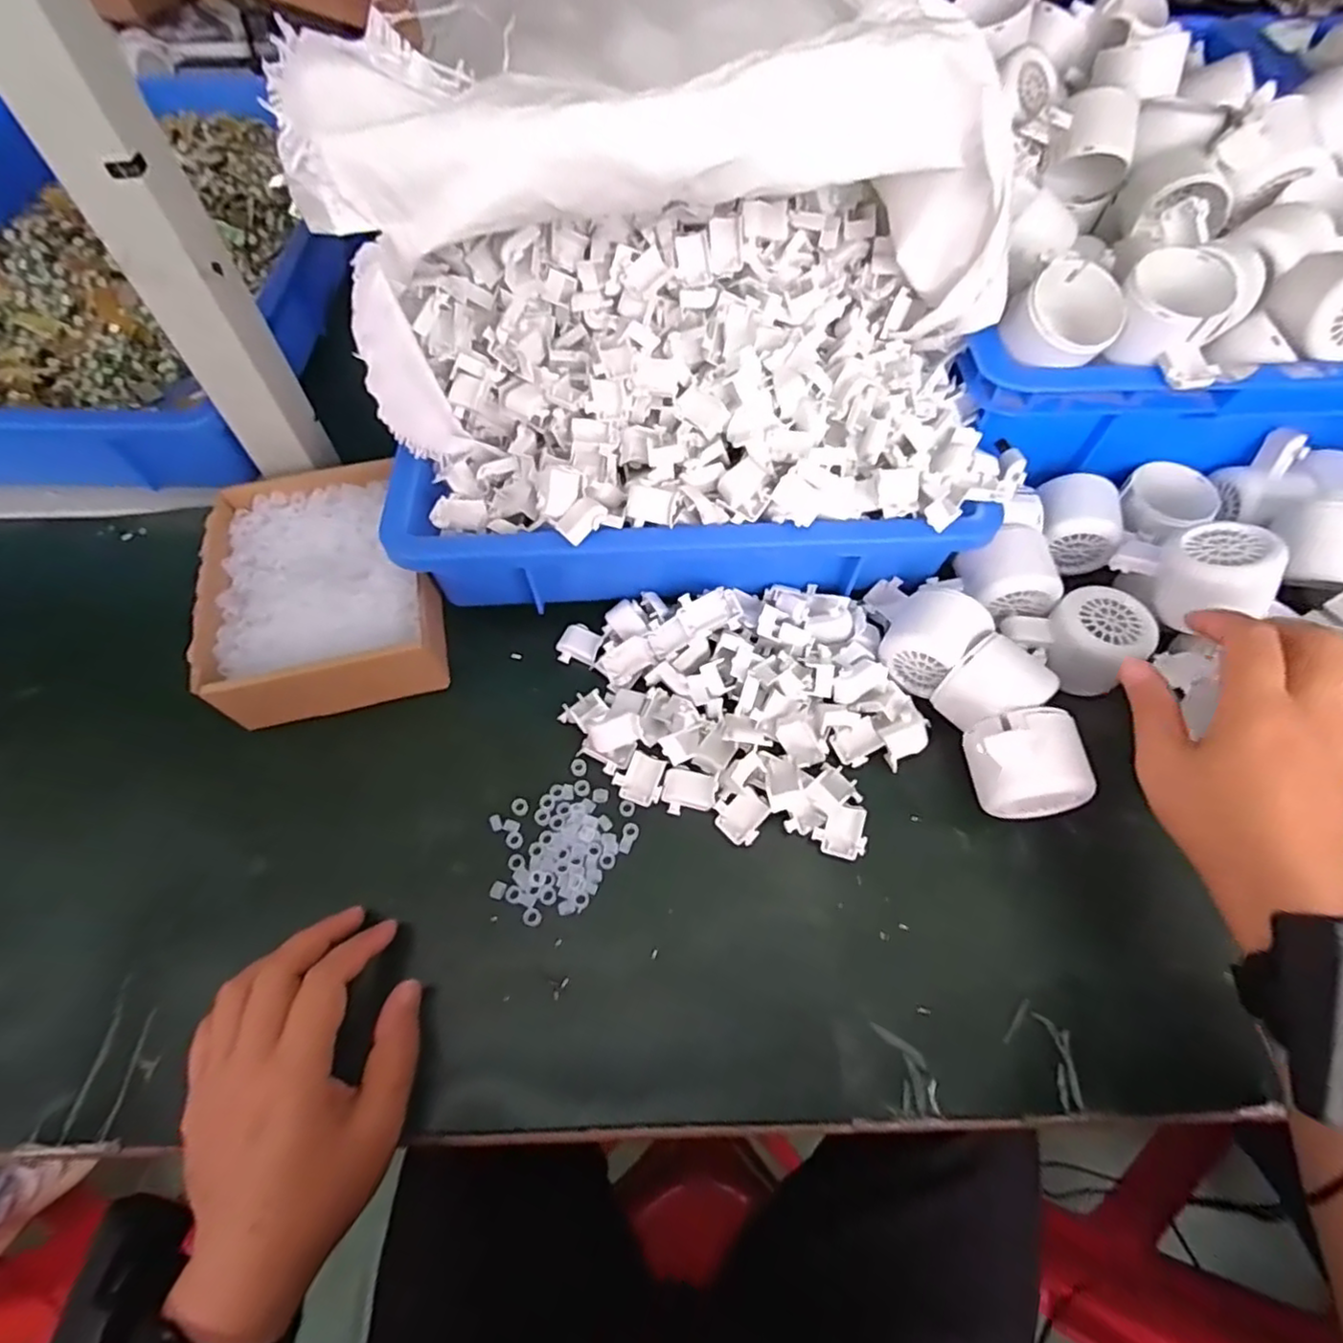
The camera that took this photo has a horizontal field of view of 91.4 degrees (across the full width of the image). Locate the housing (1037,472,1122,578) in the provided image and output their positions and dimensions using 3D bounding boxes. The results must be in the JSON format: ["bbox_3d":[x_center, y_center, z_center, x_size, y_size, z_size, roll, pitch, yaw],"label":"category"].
[{"bbox_3d":[0.280,-0.103,0.458,0.051,0.042,0.053,6,61,4],"label":"housing"}]

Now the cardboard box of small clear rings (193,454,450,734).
[{"bbox_3d":[-0.233,-0.055,0.445,0.136,0.052,0.183,-15,62,-8],"label":"cardboard box of small clear rings"}]

